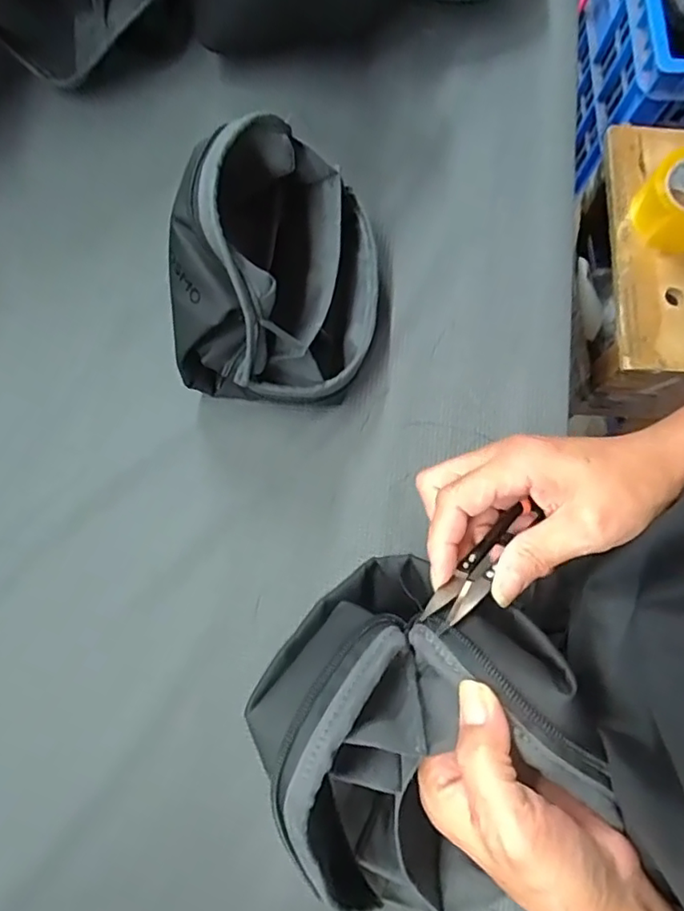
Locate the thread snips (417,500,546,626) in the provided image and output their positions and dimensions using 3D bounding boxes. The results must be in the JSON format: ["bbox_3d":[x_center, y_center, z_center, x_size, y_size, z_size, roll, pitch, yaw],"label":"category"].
[{"bbox_3d":[0.067,0.050,0.275,0.016,0.018,0.086,40,48,10],"label":"thread snips"}]

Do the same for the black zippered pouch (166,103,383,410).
[{"bbox_3d":[-0.036,-0.122,0.374,0.123,0.150,0.157,8,78,0],"label":"black zippered pouch"}]

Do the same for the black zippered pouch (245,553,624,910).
[{"bbox_3d":[0.033,0.113,0.244,0.121,0.060,0.127,-38,77,-11],"label":"black zippered pouch"}]

